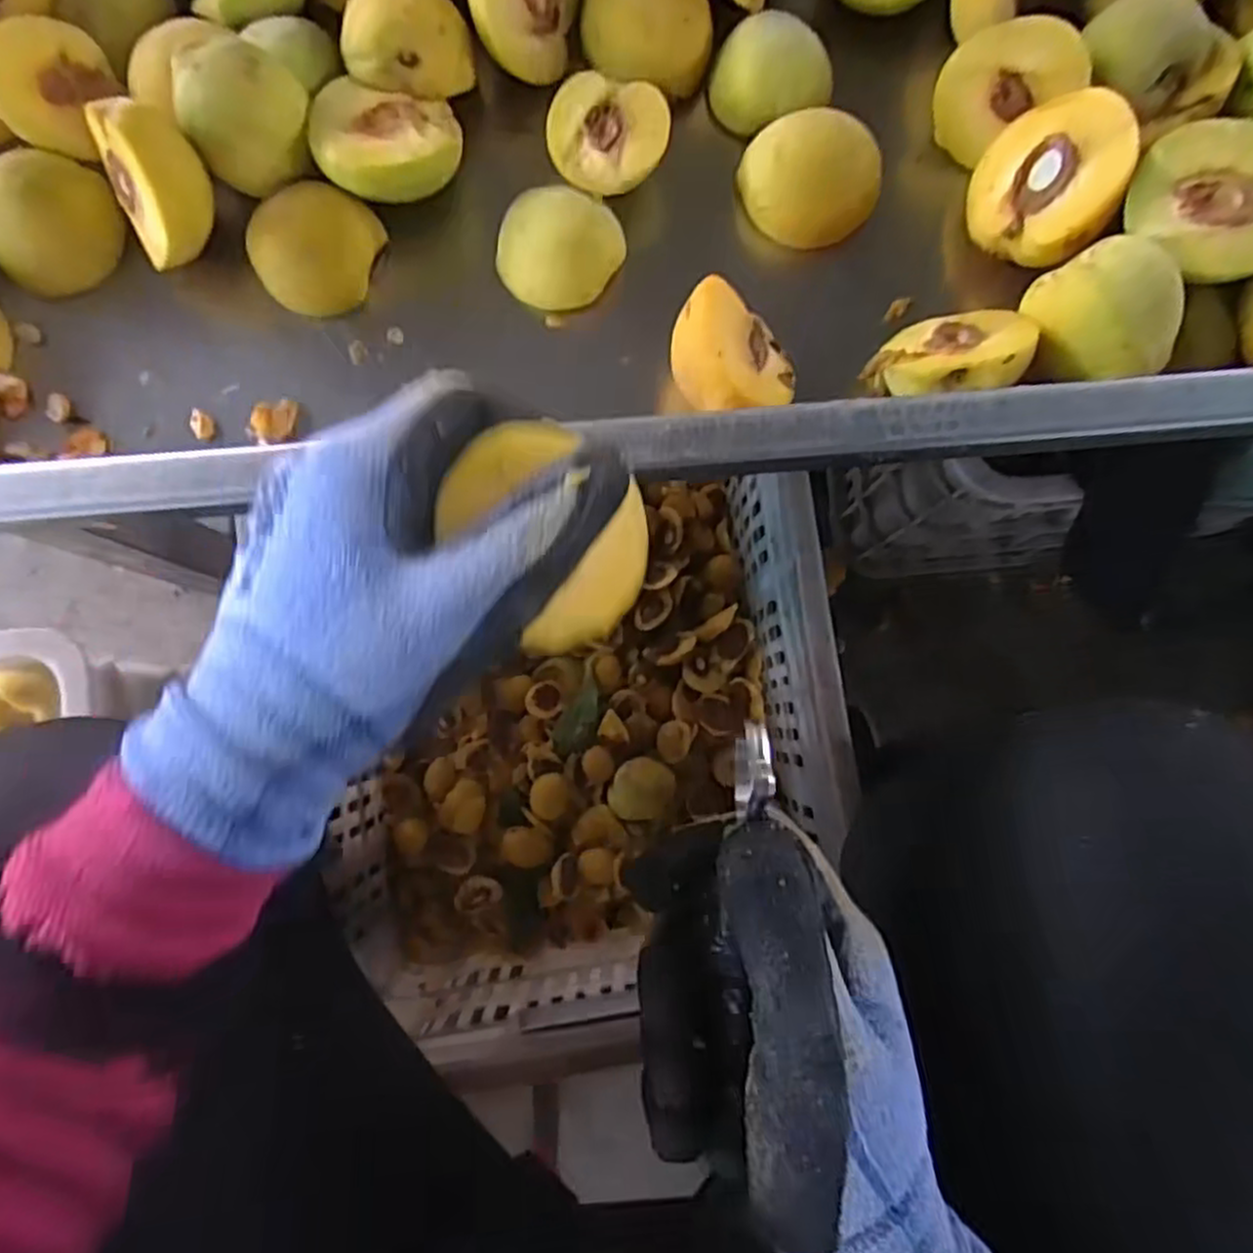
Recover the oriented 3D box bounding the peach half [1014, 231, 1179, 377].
[{"bbox_3d":[0.190,-0.123,0.303,0.047,0.021,0.053,-19,94,20],"label":"peach half"}]

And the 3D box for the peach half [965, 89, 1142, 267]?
[{"bbox_3d":[0.187,-0.192,0.337,0.065,0.033,0.065,-3,85,40],"label":"peach half"}]

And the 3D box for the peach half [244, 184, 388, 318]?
[{"bbox_3d":[-0.139,-0.164,0.336,0.052,0.027,0.045,2,83,0],"label":"peach half"}]

